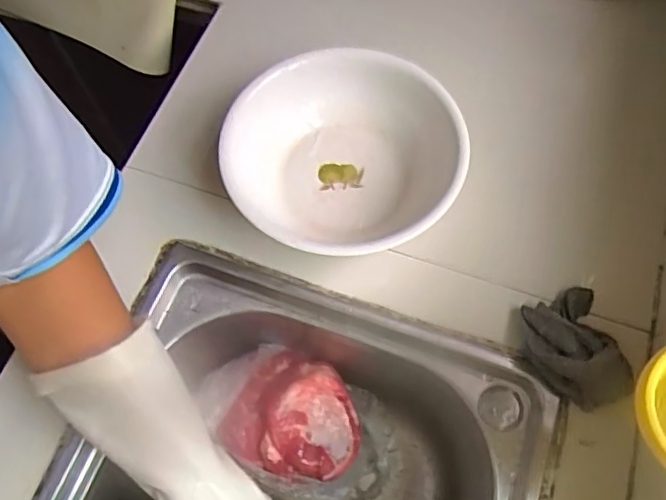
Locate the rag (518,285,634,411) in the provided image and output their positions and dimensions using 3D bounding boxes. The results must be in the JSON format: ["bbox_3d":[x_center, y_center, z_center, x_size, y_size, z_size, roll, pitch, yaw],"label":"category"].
[{"bbox_3d":[0.210,0.086,0.503,0.087,0.047,0.102,-20,66,-9],"label":"rag"}]

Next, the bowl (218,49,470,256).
[{"bbox_3d":[0.009,-0.083,0.555,0.215,0.083,0.195,-33,69,-14],"label":"bowl"}]

